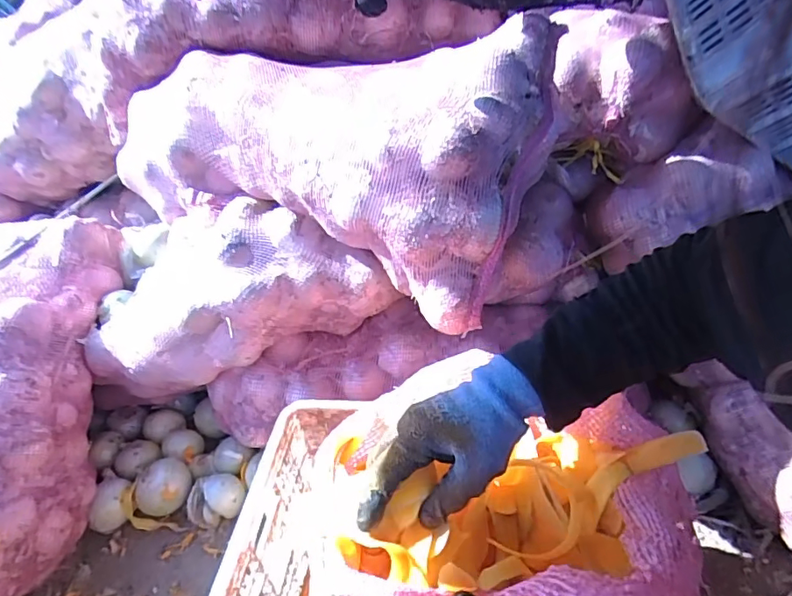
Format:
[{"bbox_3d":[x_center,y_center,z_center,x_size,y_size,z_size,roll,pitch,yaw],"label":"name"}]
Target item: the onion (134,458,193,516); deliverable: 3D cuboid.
[{"bbox_3d":[-0.425,0.358,0.943,0.091,0.087,0.095,-5,36,3],"label":"onion"}]

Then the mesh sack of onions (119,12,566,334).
[{"bbox_3d":[-0.136,-0.246,0.852,0.724,0.293,0.301,15,41,28],"label":"mesh sack of onions"}]

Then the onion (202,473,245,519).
[{"bbox_3d":[-0.314,0.356,0.913,0.066,0.058,0.069,-5,36,3],"label":"onion"}]

